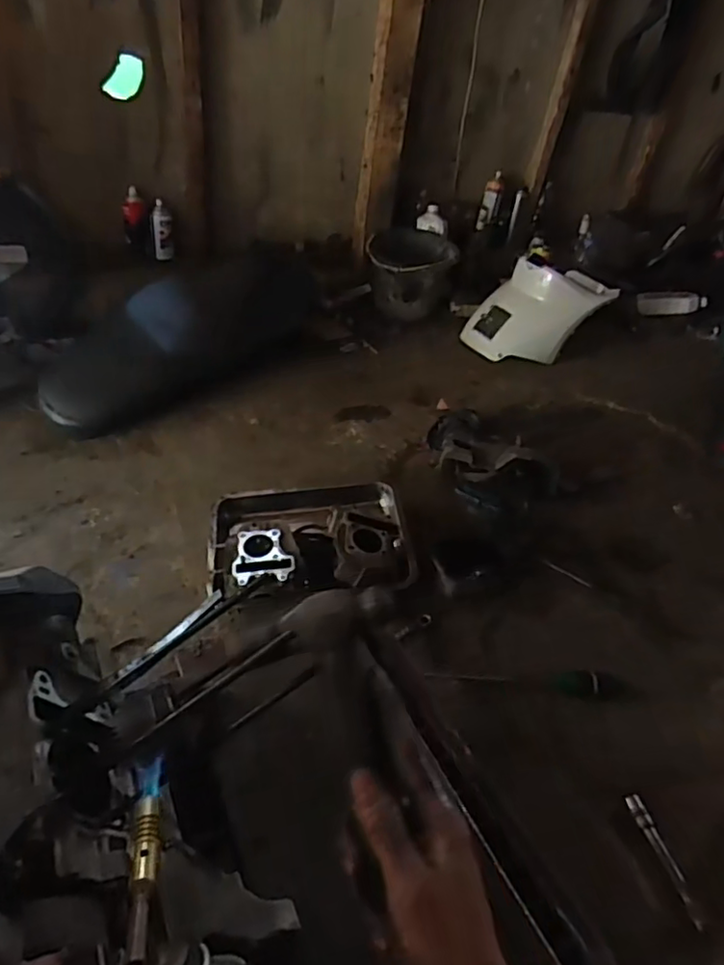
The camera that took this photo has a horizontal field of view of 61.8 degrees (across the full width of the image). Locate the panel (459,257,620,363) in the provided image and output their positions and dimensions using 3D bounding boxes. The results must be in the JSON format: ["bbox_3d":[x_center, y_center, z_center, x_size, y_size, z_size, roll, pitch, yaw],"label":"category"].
[{"bbox_3d":[0.485,-0.489,1.734,0.278,0.363,0.095,46,15,19],"label":"panel"}]

